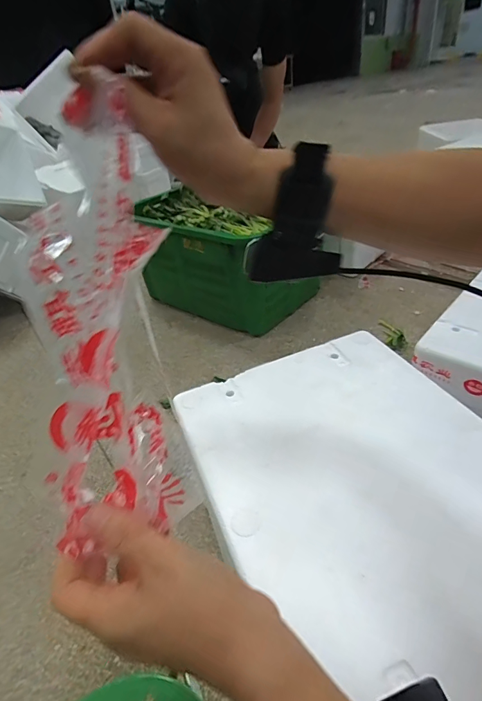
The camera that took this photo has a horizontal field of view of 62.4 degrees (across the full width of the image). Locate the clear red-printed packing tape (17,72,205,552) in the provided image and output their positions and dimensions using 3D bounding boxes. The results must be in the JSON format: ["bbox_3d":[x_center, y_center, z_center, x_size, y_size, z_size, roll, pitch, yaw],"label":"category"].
[{"bbox_3d":[-0.085,-0.022,0.243,0.080,0.265,0.022,-8,3,-21],"label":"clear red-printed packing tape"}]

